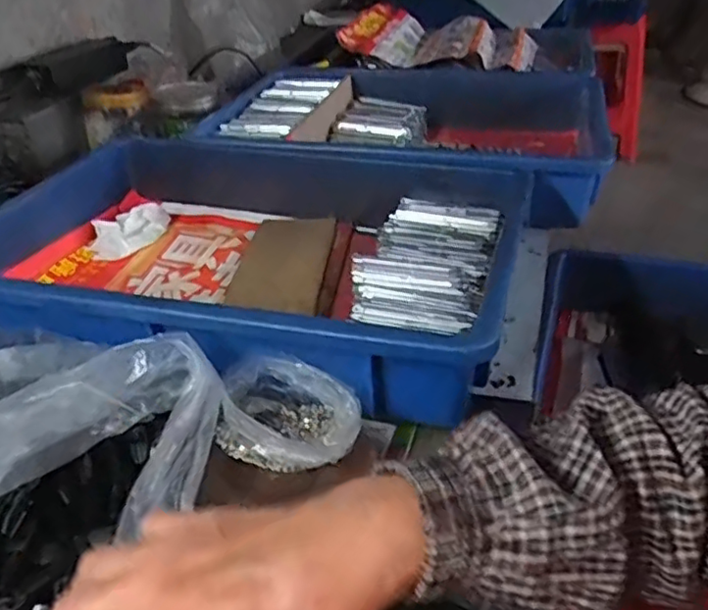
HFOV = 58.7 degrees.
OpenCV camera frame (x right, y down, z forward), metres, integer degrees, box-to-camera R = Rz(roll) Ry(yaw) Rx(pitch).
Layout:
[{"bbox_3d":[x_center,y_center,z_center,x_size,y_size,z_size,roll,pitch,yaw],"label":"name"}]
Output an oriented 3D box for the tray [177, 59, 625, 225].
[{"bbox_3d":[0.065,-0.211,0.771,0.457,0.096,0.350,8,35,18],"label":"tray"}]

